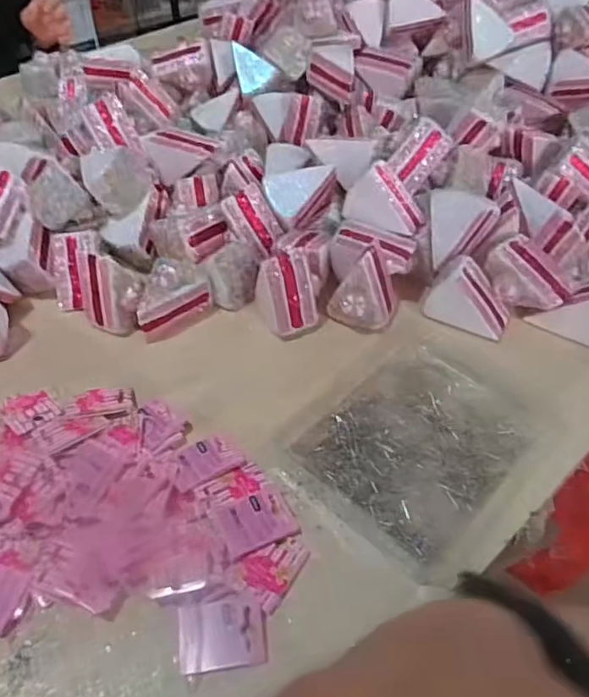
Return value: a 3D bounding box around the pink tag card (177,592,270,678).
[{"bbox_3d":[-0.054,0.213,0.428,0.063,0.005,0.047,-11,60,1],"label":"pink tag card"}]

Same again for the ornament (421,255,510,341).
[{"bbox_3d":[0.195,-0.058,0.631,0.088,0.062,0.057,20,50,19],"label":"ornament"}]

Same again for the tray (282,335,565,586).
[{"bbox_3d":[0.121,0.092,0.545,0.190,0.016,0.214,35,56,29],"label":"tray"}]

